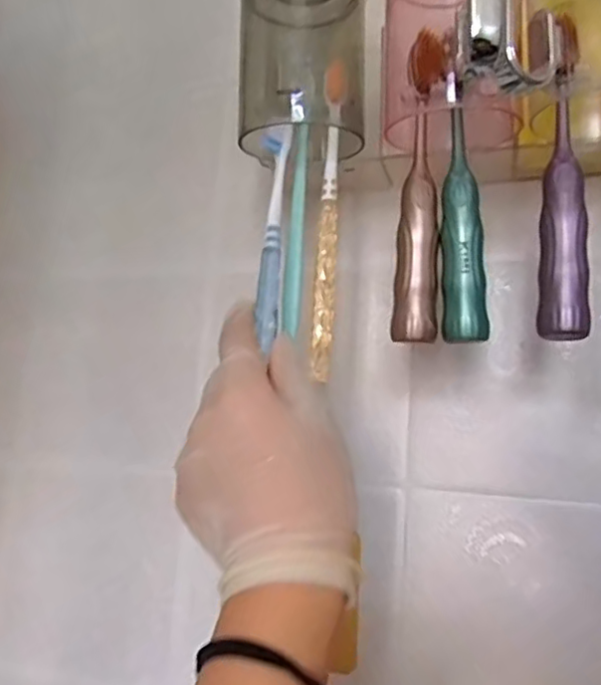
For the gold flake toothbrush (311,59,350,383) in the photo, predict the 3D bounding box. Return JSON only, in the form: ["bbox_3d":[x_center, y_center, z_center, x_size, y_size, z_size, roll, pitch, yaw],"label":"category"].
[{"bbox_3d":[0.017,-0.070,0.363,0.014,0.178,0.010,4,-10,1],"label":"gold flake toothbrush"}]

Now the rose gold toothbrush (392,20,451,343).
[{"bbox_3d":[0.067,-0.087,0.357,0.022,0.169,0.025,4,-10,1],"label":"rose gold toothbrush"}]

